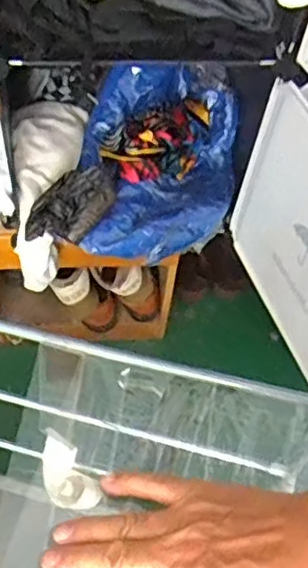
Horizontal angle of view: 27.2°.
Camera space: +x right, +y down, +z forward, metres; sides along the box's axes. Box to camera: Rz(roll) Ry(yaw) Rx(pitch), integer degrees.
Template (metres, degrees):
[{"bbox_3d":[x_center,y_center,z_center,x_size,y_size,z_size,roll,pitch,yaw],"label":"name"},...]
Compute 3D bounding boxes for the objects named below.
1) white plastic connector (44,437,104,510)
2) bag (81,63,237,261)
[{"bbox_3d":[-0.115,0.248,0.823,0.056,0.024,0.099,-30,65,-21],"label":"white plastic connector"},{"bbox_3d":[0.008,-0.210,1.036,0.268,0.123,0.335,1,58,-4],"label":"bag"}]

